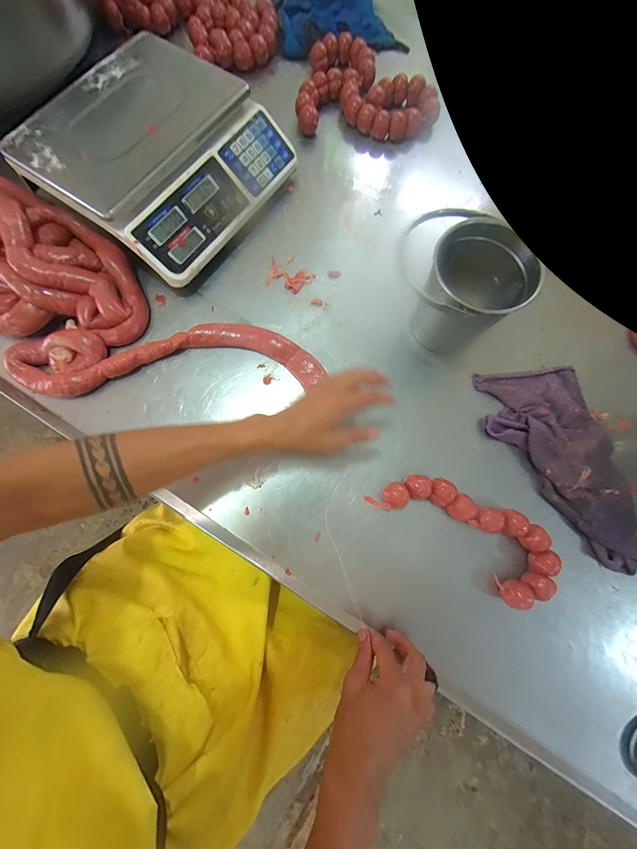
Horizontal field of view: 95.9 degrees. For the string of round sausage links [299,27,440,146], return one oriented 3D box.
[{"bbox_3d":[0.094,-0.654,0.561,0.257,0.042,0.207,2,78,-1],"label":"string of round sausage links"}]

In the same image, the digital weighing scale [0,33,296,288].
[{"bbox_3d":[-0.253,-0.432,0.478,0.324,0.112,0.324,36,80,6],"label":"digital weighing scale"}]

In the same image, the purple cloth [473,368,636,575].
[{"bbox_3d":[0.350,0.058,0.425,0.164,0.032,0.306,-9,79,-3],"label":"purple cloth"}]

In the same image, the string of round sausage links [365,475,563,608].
[{"bbox_3d":[0.206,0.140,0.402,0.243,0.033,0.105,35,80,6],"label":"string of round sausage links"}]

